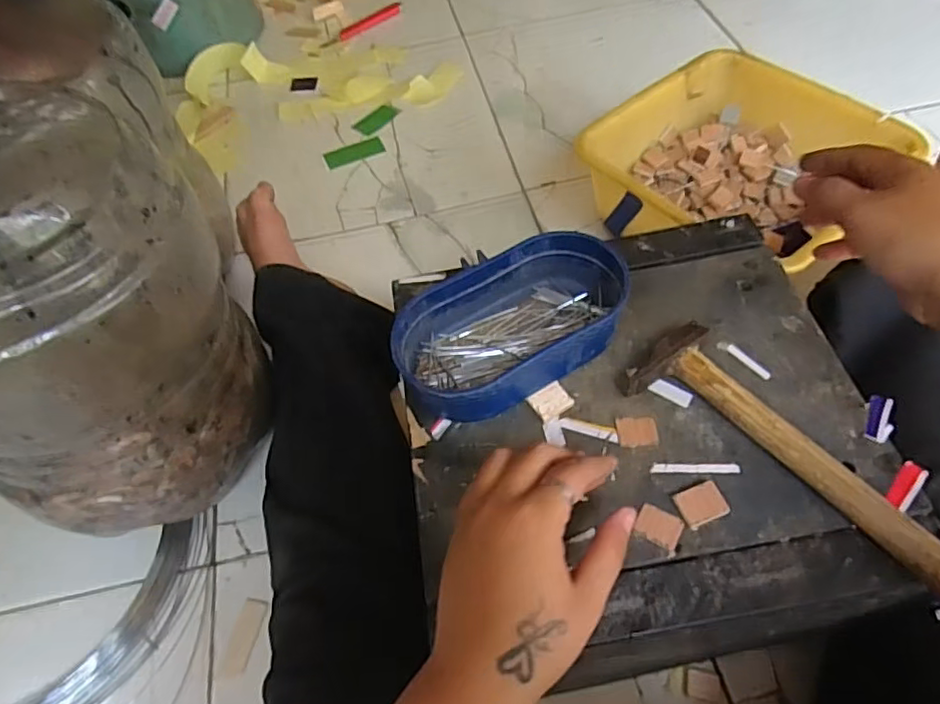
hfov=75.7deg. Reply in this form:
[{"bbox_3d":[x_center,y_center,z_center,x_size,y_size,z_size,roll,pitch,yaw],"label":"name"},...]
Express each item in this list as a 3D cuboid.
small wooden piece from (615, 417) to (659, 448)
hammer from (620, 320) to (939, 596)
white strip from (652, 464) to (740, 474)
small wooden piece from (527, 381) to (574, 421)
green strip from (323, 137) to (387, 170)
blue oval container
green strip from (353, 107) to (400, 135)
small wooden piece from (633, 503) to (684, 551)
[{"bbox_3d":[0.103,0.048,0.370,0.024,0.004,0.019,-1,56,5],"label":"small wooden piece"},{"bbox_3d":[0.216,0.102,0.308,0.056,0.023,0.330,-32,60,-19],"label":"hammer"},{"bbox_3d":[0.132,0.068,0.354,0.050,0.004,0.006,0,56,5],"label":"white strip"},{"bbox_3d":[0.052,0.031,0.385,0.025,0.004,0.021,-30,59,-14],"label":"small wooden piece"},{"bbox_3d":[-0.168,-0.289,0.878,0.087,0.004,0.038,-22,58,-13],"label":"green strip"},{"bbox_3d":[0.027,-0.018,0.397,0.152,0.054,0.095,-30,59,-15],"label":"blue oval container"},{"bbox_3d":[-0.142,-0.355,0.922,0.038,0.006,0.072,34,63,22],"label":"green strip"},{"bbox_3d":[0.105,0.096,0.335,0.023,0.004,0.019,22,61,19],"label":"small wooden piece"}]

